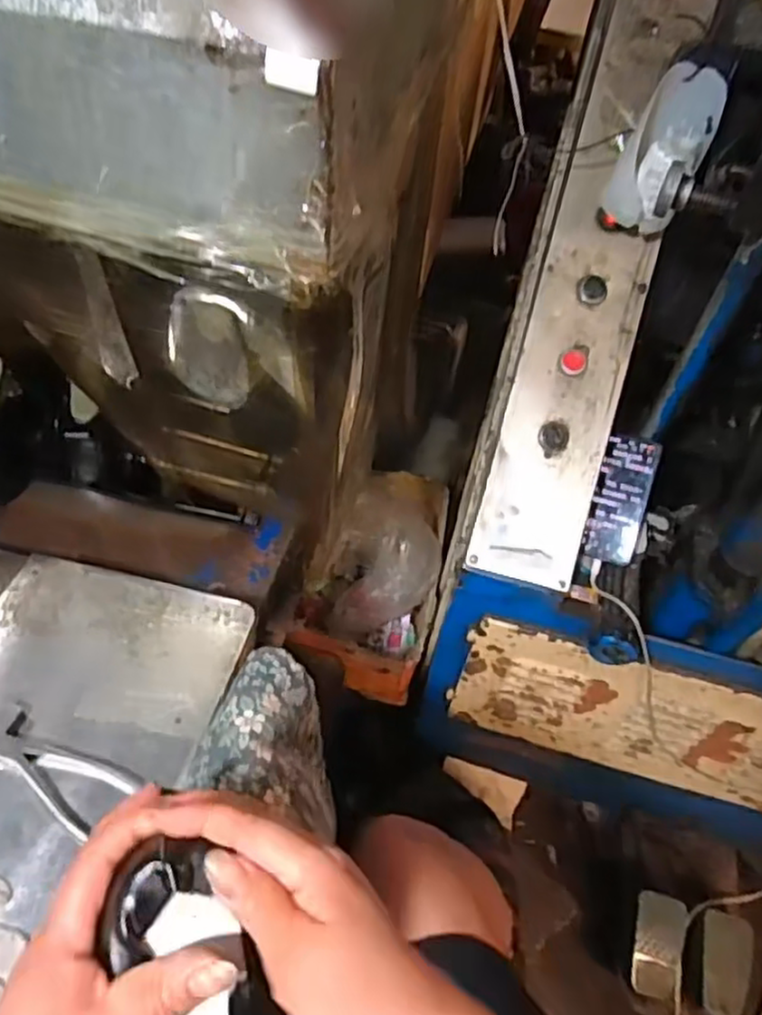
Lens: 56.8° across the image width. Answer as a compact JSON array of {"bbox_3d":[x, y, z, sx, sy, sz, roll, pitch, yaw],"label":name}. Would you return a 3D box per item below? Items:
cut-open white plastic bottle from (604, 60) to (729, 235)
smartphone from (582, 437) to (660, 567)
[{"bbox_3d":[0.308,-0.386,0.760,0.081,0.165,0.063,29,27,17],"label":"cut-open white plastic bottle"},{"bbox_3d":[0.301,-0.009,0.881,0.062,0.008,0.156,15,94,26],"label":"smartphone"}]

